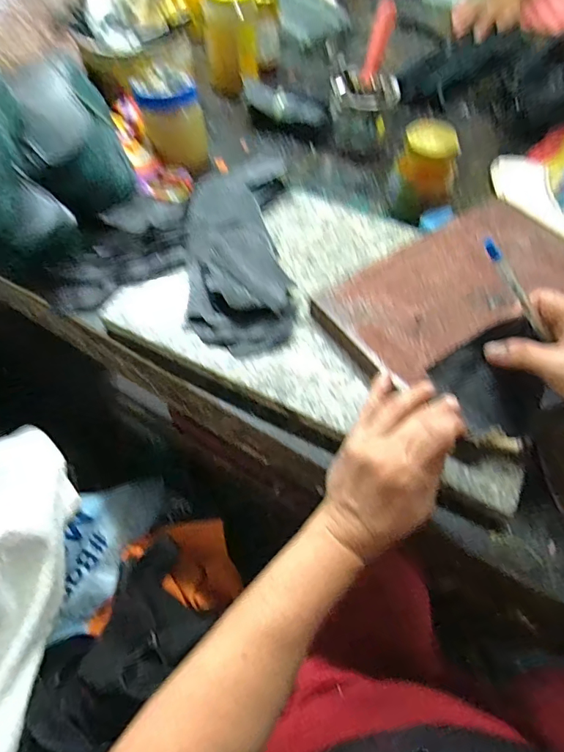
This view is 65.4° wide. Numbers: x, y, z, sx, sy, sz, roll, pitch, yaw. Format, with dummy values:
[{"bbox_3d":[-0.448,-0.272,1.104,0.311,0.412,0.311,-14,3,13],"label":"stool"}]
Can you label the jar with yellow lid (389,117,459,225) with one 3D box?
[{"bbox_3d":[0.161,-0.235,0.503,0.054,0.078,0.062,-21,61,-14],"label":"jar with yellow lid"}]

